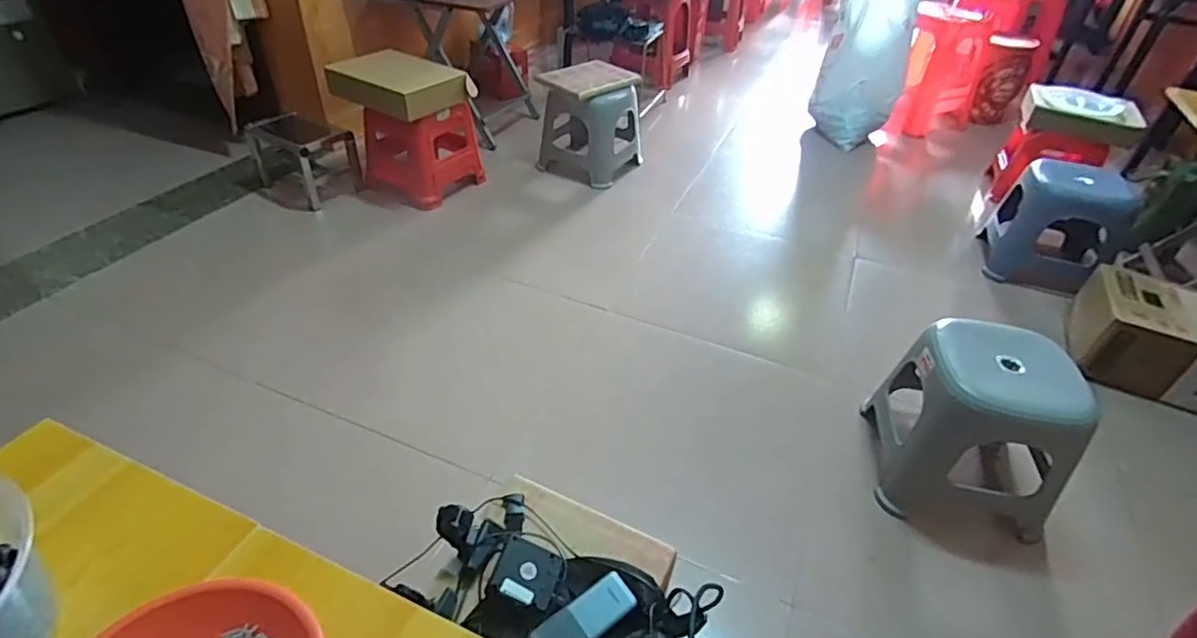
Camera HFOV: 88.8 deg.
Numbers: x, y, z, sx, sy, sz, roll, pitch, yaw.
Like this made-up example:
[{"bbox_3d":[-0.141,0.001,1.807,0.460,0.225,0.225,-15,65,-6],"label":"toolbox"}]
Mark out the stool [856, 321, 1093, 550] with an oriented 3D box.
[{"bbox_3d":[0.728,0.197,1.178,0.301,0.315,0.271,11,40,8],"label":"stool"}]

